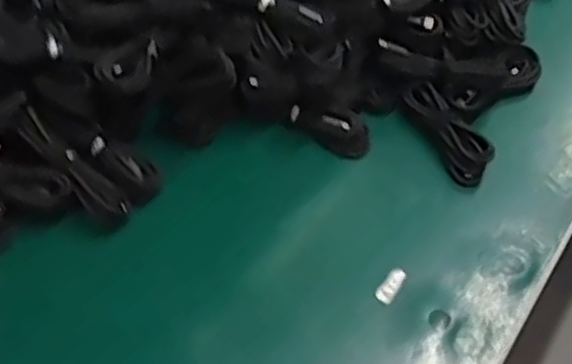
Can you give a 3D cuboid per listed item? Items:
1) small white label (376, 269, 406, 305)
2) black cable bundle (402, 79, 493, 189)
[{"bbox_3d":[0.075,0.072,0.485,0.013,0.005,0.029,29,55,18],"label":"small white label"},{"bbox_3d":[0.132,-0.043,0.562,0.027,0.033,0.098,-18,55,-18],"label":"black cable bundle"}]

